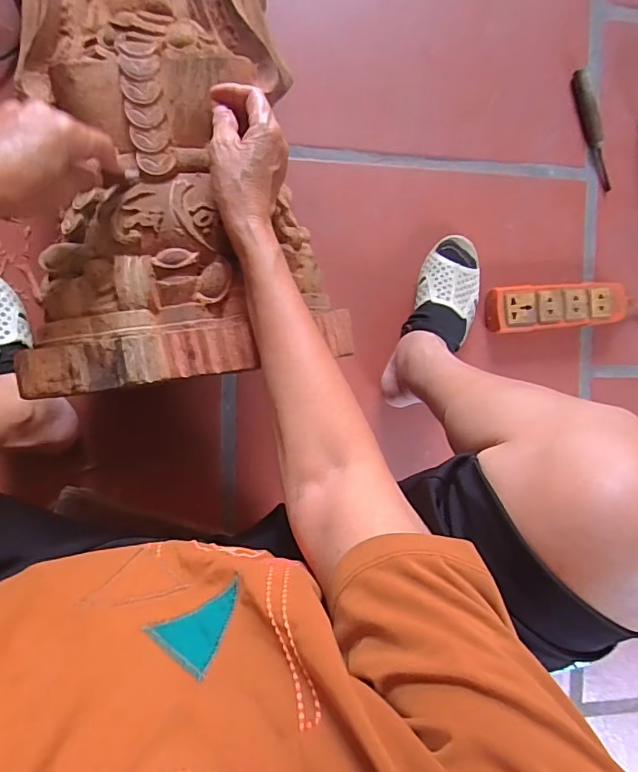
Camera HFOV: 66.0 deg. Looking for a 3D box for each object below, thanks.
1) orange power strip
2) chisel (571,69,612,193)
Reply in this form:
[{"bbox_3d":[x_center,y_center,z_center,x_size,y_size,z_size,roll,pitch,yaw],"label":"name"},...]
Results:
[{"bbox_3d":[0.331,-0.112,0.690,0.201,0.047,0.062,-6,94,-9],"label":"orange power strip"},{"bbox_3d":[0.396,-0.367,0.708,0.025,0.020,0.168,-22,97,-7],"label":"chisel"}]

